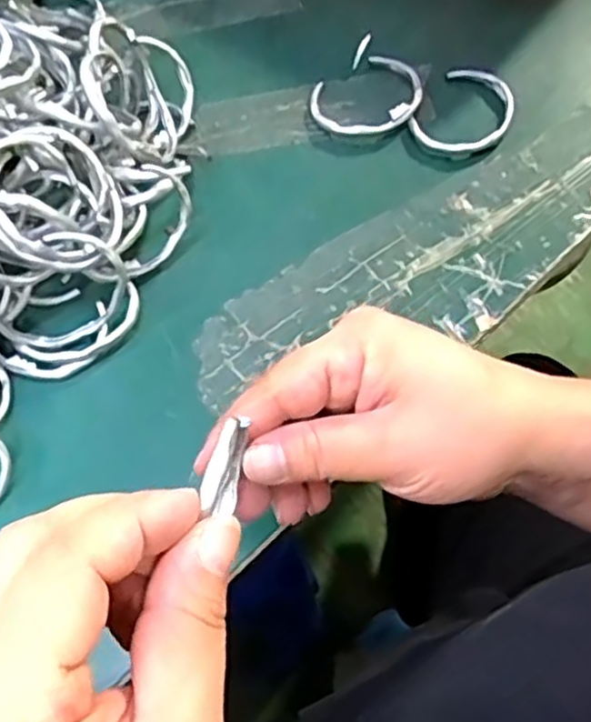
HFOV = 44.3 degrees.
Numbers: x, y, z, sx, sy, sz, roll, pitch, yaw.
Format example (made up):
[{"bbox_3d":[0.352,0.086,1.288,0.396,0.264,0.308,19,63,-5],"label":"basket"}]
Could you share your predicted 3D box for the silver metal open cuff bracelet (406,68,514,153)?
[{"bbox_3d":[0.101,-0.147,0.431,0.049,0.010,0.063,32,69,13],"label":"silver metal open cuff bracelet"}]

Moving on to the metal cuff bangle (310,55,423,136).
[{"bbox_3d":[0.044,-0.157,0.434,0.067,0.009,0.054,-27,69,-12],"label":"metal cuff bangle"}]

